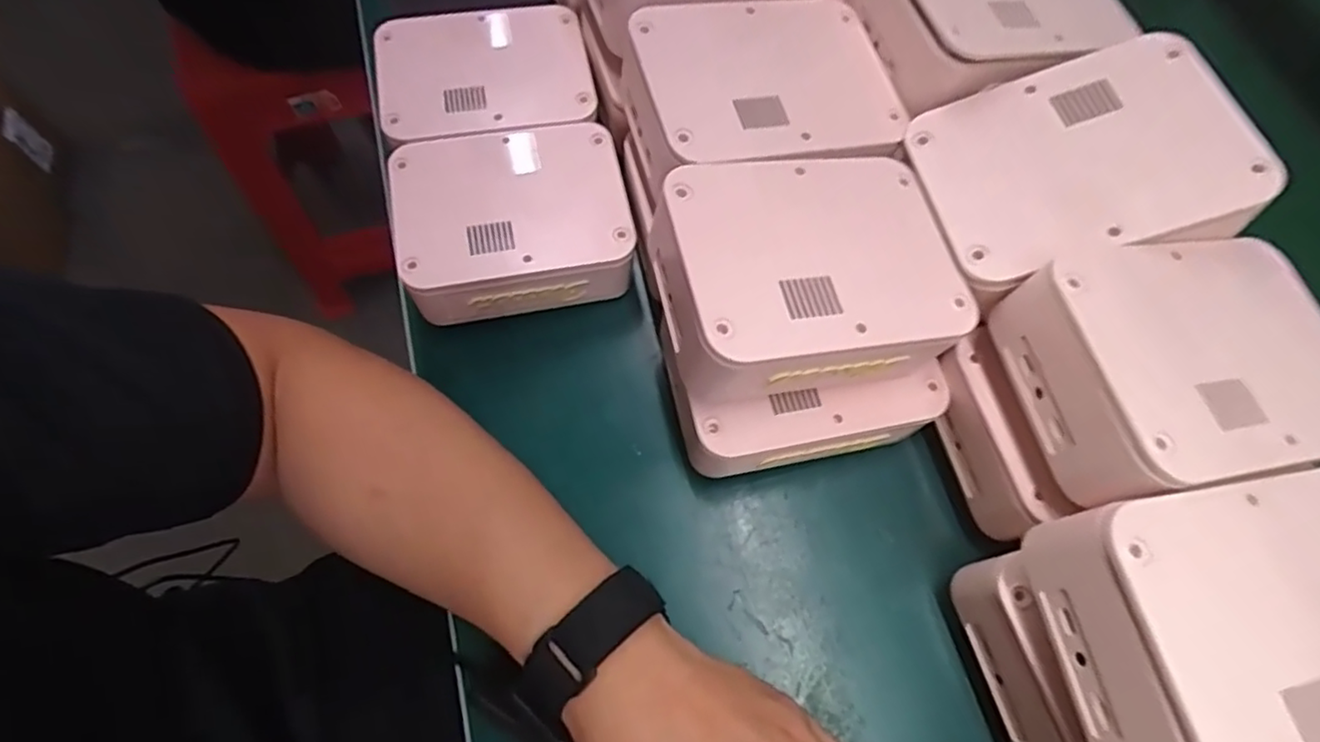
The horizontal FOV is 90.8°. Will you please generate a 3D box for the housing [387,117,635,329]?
[{"bbox_3d":[-0.083,-0.089,0.381,0.124,0.049,0.101,-12,68,-4],"label":"housing"}]

